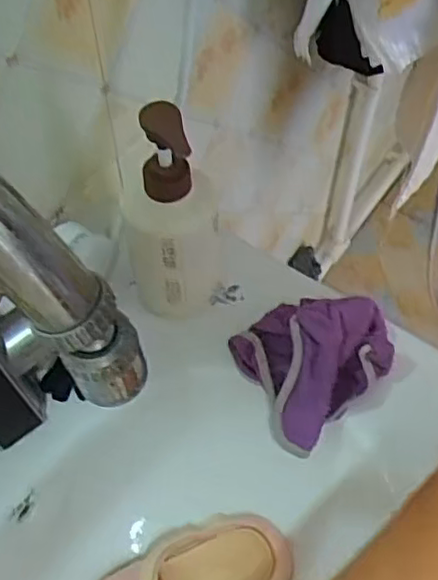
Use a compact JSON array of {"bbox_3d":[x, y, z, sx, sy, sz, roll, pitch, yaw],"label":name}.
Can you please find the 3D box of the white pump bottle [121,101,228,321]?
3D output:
[{"bbox_3d":[-0.033,-0.052,0.506,0.076,0.197,0.073,0,56,-1],"label":"white pump bottle"}]

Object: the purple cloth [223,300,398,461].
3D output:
[{"bbox_3d":[0.083,0.052,0.550,0.132,0.046,0.101,-33,63,-20],"label":"purple cloth"}]

